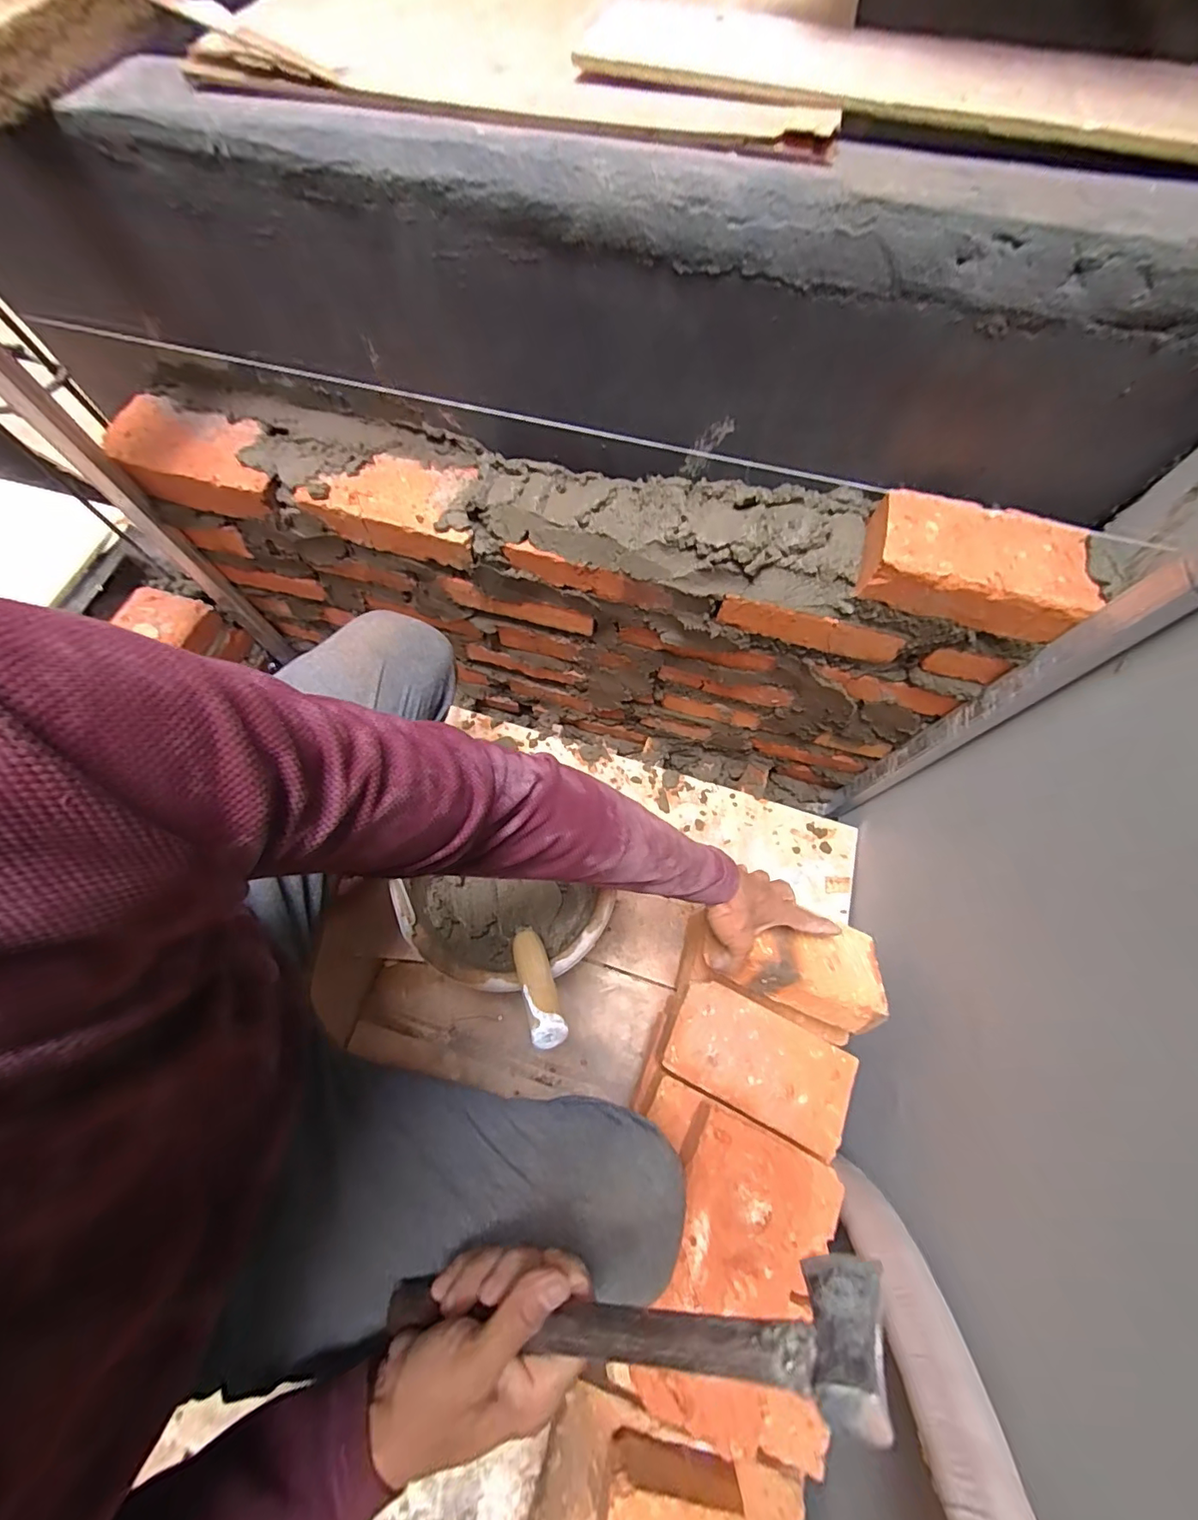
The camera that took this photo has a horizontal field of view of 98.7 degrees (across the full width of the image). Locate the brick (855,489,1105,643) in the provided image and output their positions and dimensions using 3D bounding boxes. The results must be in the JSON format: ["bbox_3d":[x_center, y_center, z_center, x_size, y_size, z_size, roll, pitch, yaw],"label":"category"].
[{"bbox_3d":[0.338,-0.179,0.471,0.175,0.048,0.097,16,68,5],"label":"brick"}]

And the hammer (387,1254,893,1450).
[{"bbox_3d":[0.005,0.311,0.282,0.284,0.068,0.028,-15,67,15],"label":"hammer"}]

